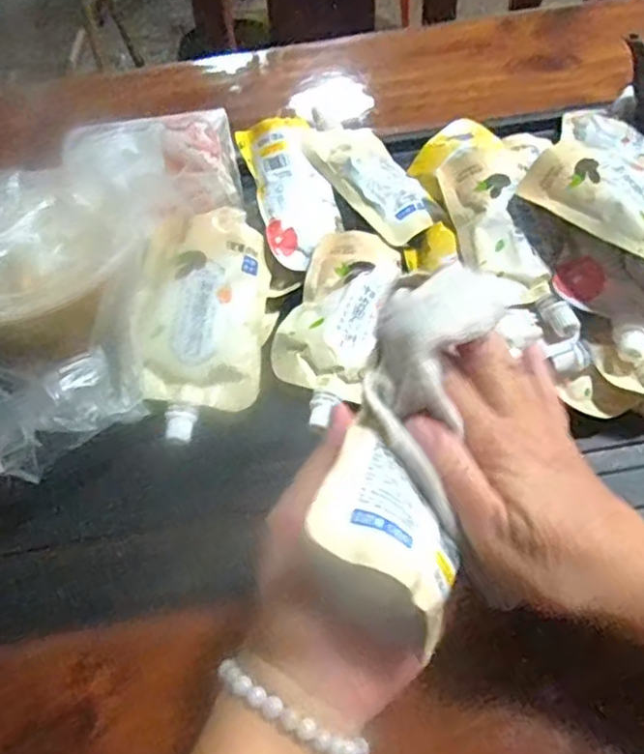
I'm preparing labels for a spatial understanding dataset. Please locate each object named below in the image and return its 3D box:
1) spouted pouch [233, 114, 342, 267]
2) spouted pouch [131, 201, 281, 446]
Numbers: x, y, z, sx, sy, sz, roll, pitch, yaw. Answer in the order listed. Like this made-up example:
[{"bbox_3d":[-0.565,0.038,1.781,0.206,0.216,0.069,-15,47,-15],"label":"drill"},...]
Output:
[{"bbox_3d":[-0.021,-0.138,0.497,0.057,0.022,0.128,-13,69,-5],"label":"spouted pouch"},{"bbox_3d":[-0.078,-0.039,0.452,0.085,0.029,0.151,3,79,-13],"label":"spouted pouch"}]

